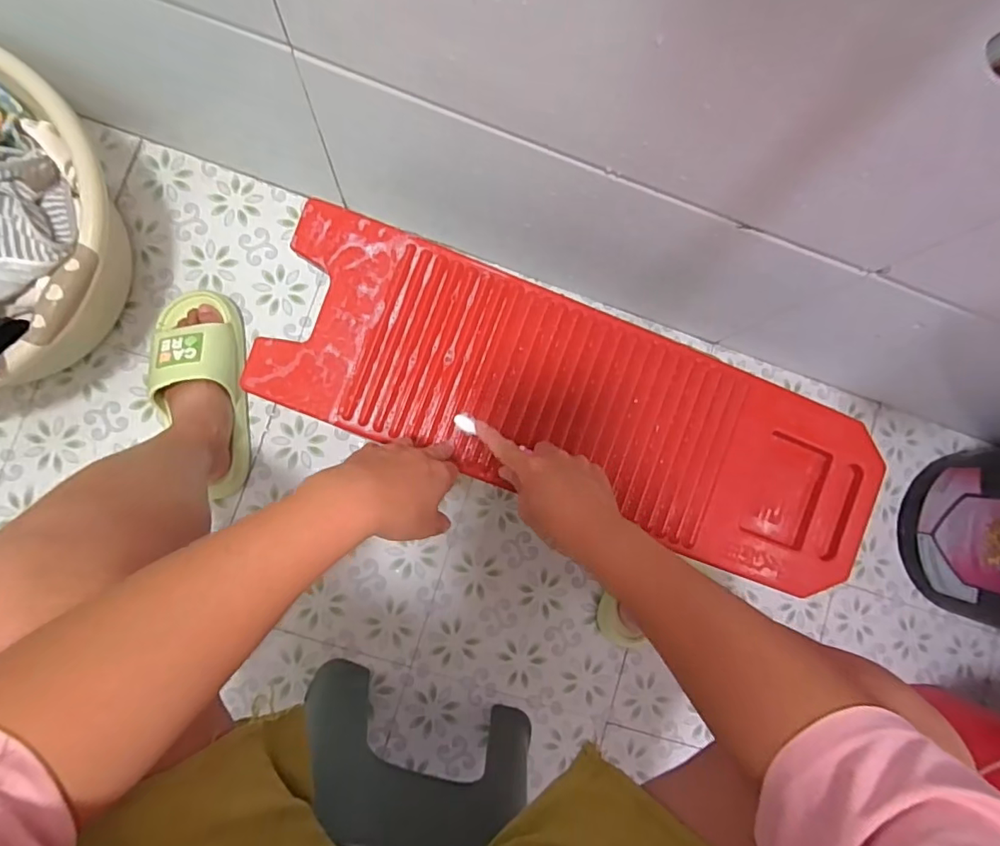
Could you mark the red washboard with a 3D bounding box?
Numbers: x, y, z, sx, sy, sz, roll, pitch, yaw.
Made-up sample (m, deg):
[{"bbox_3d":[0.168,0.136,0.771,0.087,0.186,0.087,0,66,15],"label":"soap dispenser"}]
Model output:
[{"bbox_3d":[0.091,-0.011,0.505,0.632,0.030,0.194,21,85,-5],"label":"red washboard"}]

